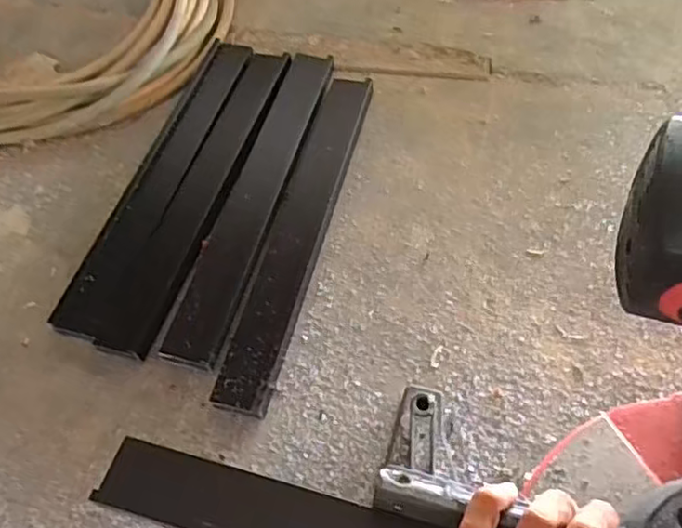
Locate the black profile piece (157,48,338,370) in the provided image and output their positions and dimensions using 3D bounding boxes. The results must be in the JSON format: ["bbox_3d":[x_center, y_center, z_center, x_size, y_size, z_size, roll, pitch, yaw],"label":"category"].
[{"bbox_3d":[-0.080,-0.075,0.655,0.052,0.022,0.382,12,59,11],"label":"black profile piece"}]

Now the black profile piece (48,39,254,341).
[{"bbox_3d":[-0.182,-0.097,0.686,0.056,0.016,0.391,13,59,12],"label":"black profile piece"}]

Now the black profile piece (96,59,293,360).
[{"bbox_3d":[-0.133,-0.080,0.666,0.055,0.020,0.381,14,59,12],"label":"black profile piece"}]

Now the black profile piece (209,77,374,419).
[{"bbox_3d":[-0.036,-0.037,0.629,0.046,0.022,0.375,11,59,11],"label":"black profile piece"}]

